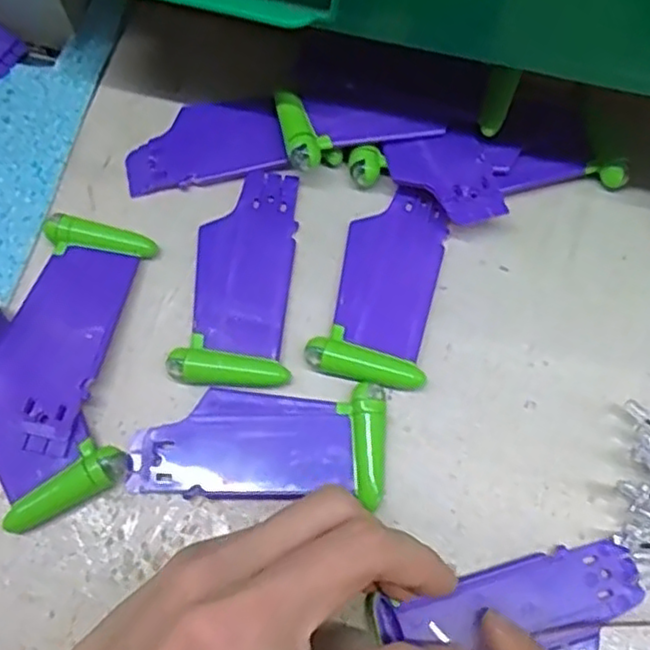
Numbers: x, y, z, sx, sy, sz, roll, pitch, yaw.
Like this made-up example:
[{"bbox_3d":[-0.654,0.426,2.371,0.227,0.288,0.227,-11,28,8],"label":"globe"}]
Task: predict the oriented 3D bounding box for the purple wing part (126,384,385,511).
[{"bbox_3d":[-0.024,0.041,0.244,0.088,0.008,0.041,2,69,2],"label":"purple wing part"}]

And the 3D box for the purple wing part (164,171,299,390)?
[{"bbox_3d":[-0.031,-0.021,0.267,0.040,0.008,0.092,7,69,4],"label":"purple wing part"}]

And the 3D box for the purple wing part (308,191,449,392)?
[{"bbox_3d":[0.025,-0.017,0.266,0.040,0.010,0.084,15,70,7],"label":"purple wing part"}]

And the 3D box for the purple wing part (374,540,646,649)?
[{"bbox_3d":[0.063,0.097,0.224,0.087,0.005,0.035,-10,69,-7],"label":"purple wing part"}]

